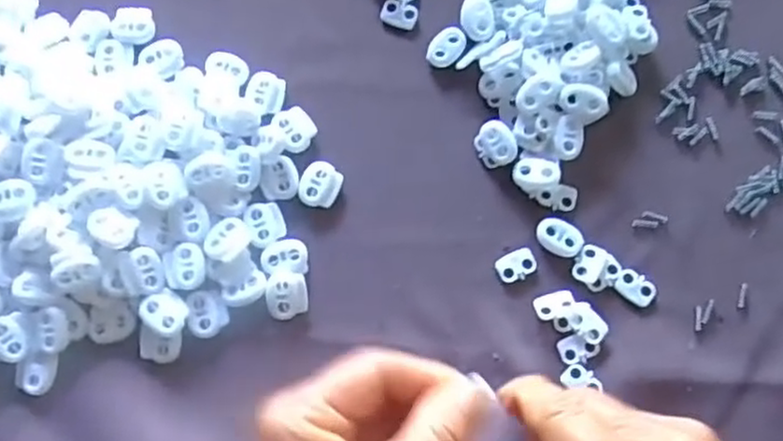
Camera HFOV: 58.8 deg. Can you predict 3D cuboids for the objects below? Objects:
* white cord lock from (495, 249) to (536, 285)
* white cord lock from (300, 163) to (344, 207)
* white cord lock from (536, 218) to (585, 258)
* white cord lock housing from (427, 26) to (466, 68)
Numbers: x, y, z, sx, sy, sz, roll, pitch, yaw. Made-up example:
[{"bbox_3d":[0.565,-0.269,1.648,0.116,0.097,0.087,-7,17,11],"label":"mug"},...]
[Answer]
[{"bbox_3d":[0.061,0.021,0.335,0.019,0.004,0.013,-25,81,-4],"label":"white cord lock"},{"bbox_3d":[-0.035,-0.018,0.342,0.019,0.004,0.023,20,81,4],"label":"white cord lock"},{"bbox_3d":[0.081,0.008,0.335,0.023,0.005,0.016,25,82,4],"label":"white cord lock"},{"bbox_3d":[0.028,-0.088,0.353,0.016,0.004,0.022,38,83,6],"label":"white cord lock housing"}]

